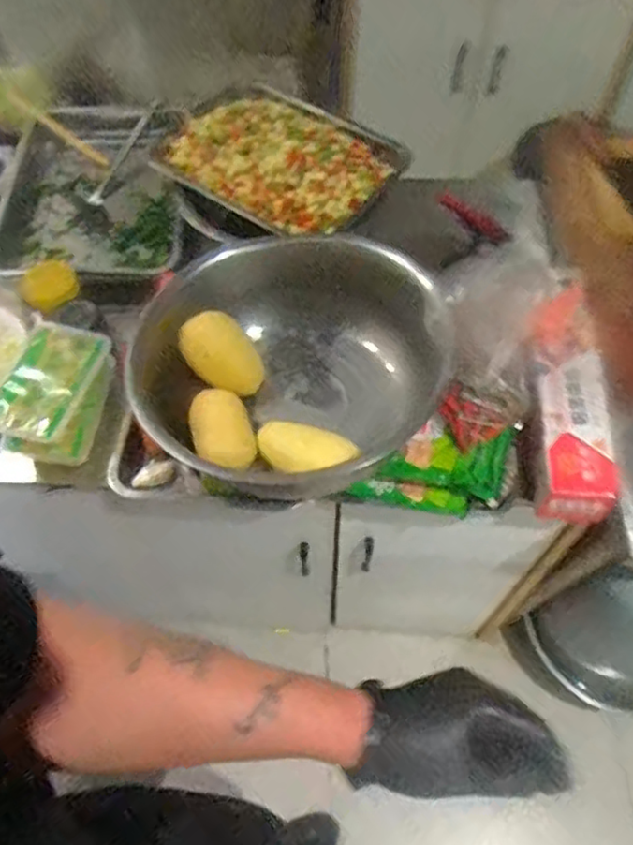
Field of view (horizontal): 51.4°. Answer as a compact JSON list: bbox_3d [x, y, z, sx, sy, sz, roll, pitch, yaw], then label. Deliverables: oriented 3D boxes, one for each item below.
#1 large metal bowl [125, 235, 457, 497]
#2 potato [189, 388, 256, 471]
[{"bbox_3d":[-0.039,-0.058,0.788,0.323,0.159,0.347,0,59,1],"label":"large metal bowl"},{"bbox_3d":[-0.112,0.004,0.765,0.066,0.068,0.086,-17,61,-9],"label":"potato"}]

